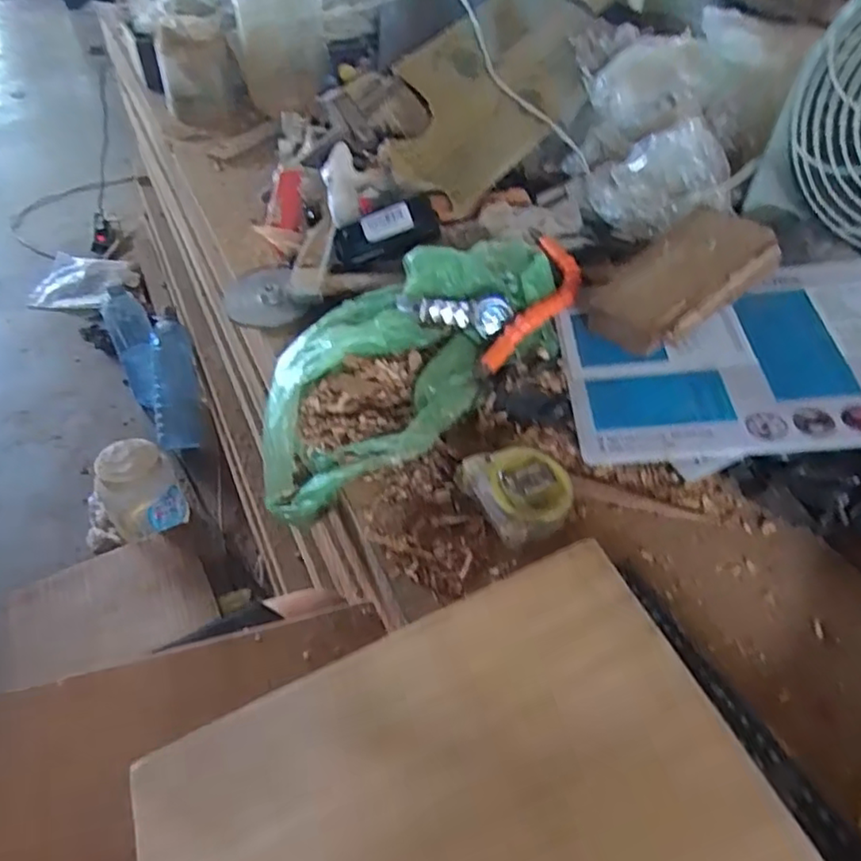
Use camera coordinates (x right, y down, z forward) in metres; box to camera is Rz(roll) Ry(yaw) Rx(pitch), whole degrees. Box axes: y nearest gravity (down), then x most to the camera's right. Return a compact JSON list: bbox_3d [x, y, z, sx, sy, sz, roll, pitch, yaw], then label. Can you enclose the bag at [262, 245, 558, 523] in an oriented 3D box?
[{"bbox_3d":[-0.021,-0.055,0.543,0.313,0.093,0.167,-35,55,-25],"label":"bag"}]

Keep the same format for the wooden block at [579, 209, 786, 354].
[{"bbox_3d":[0.217,-0.132,0.552,0.184,0.051,0.084,-33,55,-25],"label":"wooden block"}]

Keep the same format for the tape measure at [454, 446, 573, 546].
[{"bbox_3d":[0.063,0.042,0.437,0.065,0.033,0.069,-16,48,-18],"label":"tape measure"}]

